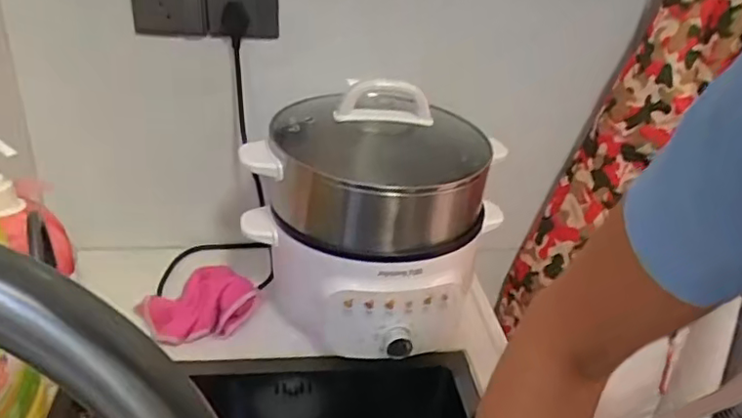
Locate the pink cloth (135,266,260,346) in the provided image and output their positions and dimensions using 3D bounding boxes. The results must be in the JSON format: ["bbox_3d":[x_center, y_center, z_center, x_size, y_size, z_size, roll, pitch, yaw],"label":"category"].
[{"bbox_3d":[-0.210,0.114,0.753,0.120,0.050,0.107,-20,36,-37],"label":"pink cloth"}]

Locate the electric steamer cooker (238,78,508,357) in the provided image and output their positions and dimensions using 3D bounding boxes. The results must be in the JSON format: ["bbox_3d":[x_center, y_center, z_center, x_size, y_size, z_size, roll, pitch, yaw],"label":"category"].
[{"bbox_3d":[0.000,-0.008,0.731,0.270,0.250,0.249,6,28,3],"label":"electric steamer cooker"}]

